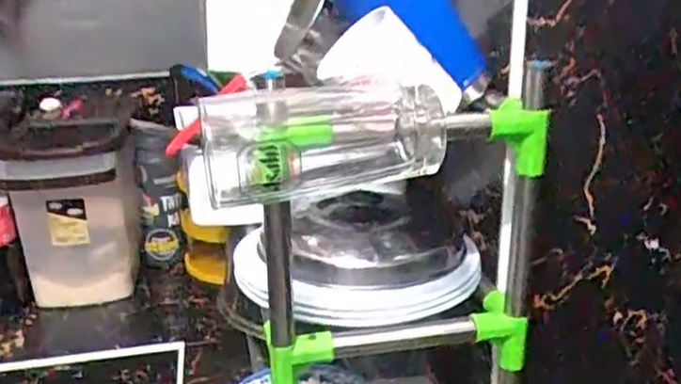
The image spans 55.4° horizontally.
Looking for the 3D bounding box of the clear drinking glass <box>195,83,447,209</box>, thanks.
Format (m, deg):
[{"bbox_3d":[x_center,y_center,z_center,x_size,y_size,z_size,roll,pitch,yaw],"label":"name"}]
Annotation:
[{"bbox_3d":[-0.010,-0.035,0.468,0.174,0.083,0.089,-9,21,-18],"label":"clear drinking glass"}]

